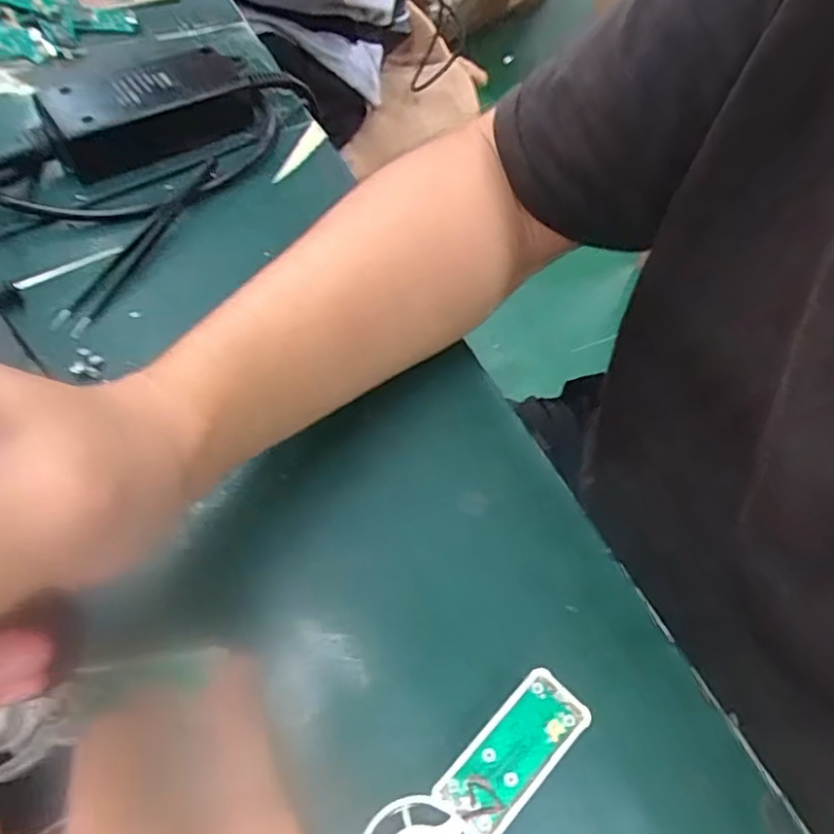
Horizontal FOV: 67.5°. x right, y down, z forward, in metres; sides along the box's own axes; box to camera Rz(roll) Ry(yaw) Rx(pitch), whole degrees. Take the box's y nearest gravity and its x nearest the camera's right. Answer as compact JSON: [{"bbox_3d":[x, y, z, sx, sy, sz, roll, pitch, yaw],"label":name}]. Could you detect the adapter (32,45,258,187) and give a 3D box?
[{"bbox_3d":[-0.163,-0.191,0.384,0.120,0.034,0.054,-29,64,-20],"label":"adapter"}]

